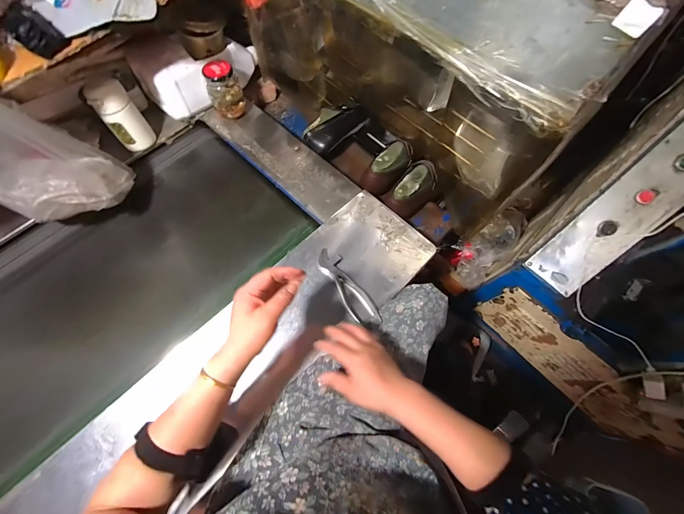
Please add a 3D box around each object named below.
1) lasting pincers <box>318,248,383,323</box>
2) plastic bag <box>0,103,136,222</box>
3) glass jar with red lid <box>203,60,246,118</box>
[{"bbox_3d":[0.010,0.057,0.601,0.053,0.019,0.183,-31,72,-12],"label":"lasting pincers"},{"bbox_3d":[-0.543,-0.187,0.479,0.166,0.342,0.118,-13,69,-6],"label":"plastic bag"},{"bbox_3d":[-0.296,-0.419,0.757,0.083,0.119,0.064,-21,70,-9],"label":"glass jar with red lid"}]

